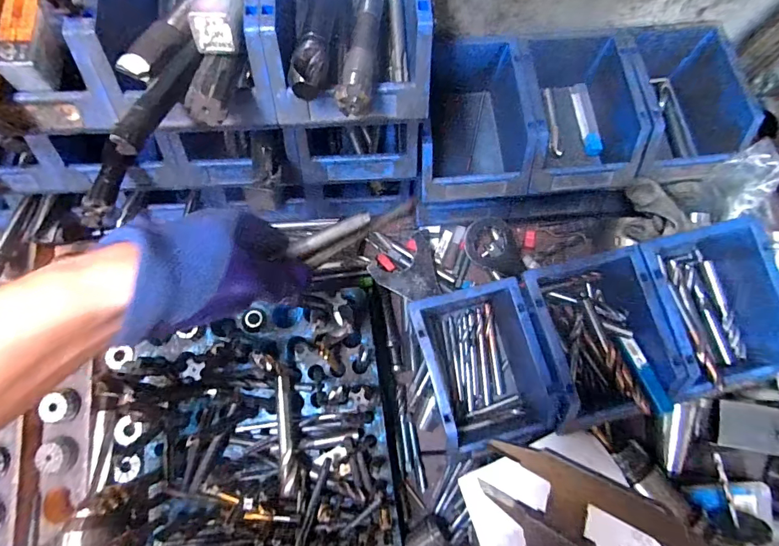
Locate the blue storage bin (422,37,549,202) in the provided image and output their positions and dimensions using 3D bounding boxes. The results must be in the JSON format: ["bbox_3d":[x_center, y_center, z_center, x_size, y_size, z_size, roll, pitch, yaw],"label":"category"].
[{"bbox_3d":[0.089,-0.152,0.423,0.109,0.074,0.162,3,77,-1],"label":"blue storage bin"}]

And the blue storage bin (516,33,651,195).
[{"bbox_3d":[0.185,-0.158,0.424,0.106,0.074,0.150,-5,77,-3],"label":"blue storage bin"}]

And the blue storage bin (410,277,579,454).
[{"bbox_3d":[0.090,0.094,0.411,0.107,0.092,0.150,-15,78,-5],"label":"blue storage bin"}]

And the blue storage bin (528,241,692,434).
[{"bbox_3d":[0.191,0.064,0.382,0.104,0.072,0.146,-14,78,-5],"label":"blue storage bin"}]

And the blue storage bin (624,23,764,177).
[{"bbox_3d":[0.288,-0.172,0.422,0.107,0.067,0.154,-6,77,-3],"label":"blue storage bin"}]

